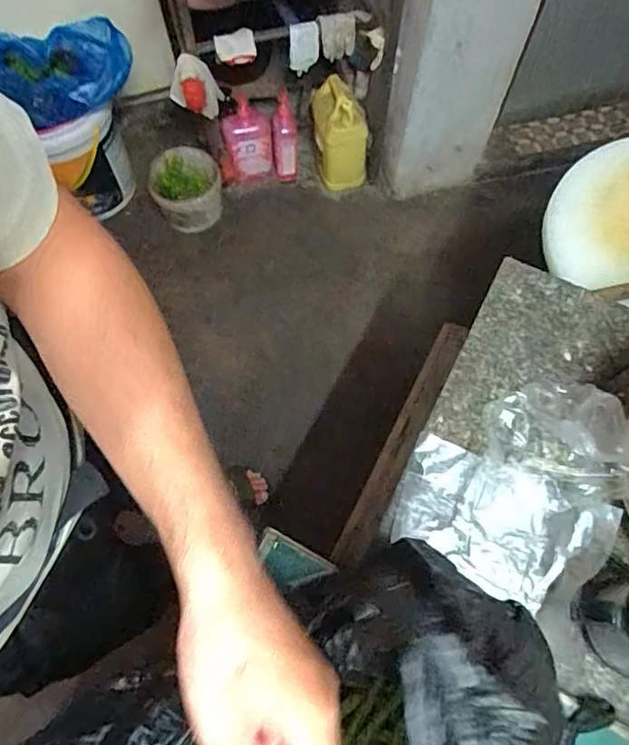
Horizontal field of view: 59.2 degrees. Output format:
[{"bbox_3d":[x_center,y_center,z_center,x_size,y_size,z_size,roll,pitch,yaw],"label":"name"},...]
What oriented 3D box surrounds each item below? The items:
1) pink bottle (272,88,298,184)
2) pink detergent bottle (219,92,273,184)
[{"bbox_3d":[-0.087,-0.687,1.606,0.071,0.245,0.099,1,67,1],"label":"pink bottle"},{"bbox_3d":[-0.200,-0.681,1.627,0.149,0.239,0.065,0,46,-3],"label":"pink detergent bottle"}]

